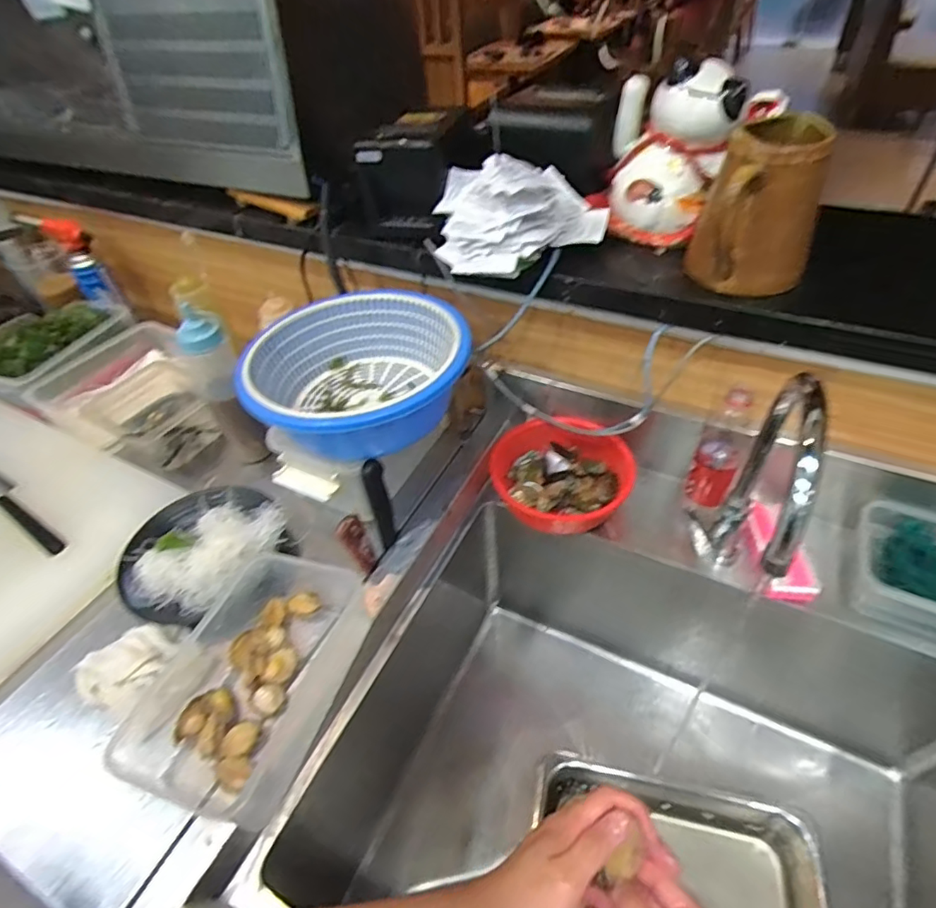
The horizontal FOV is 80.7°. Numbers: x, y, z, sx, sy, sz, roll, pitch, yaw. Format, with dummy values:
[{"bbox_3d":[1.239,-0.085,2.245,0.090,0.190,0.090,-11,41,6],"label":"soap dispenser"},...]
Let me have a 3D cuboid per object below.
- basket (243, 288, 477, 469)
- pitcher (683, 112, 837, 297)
[{"bbox_3d":[-0.142,-0.102,0.733,0.278,0.110,0.285,-21,47,-15],"label":"basket"},{"bbox_3d":[0.309,-0.256,0.586,0.119,0.147,0.148,14,49,18],"label":"pitcher"}]

